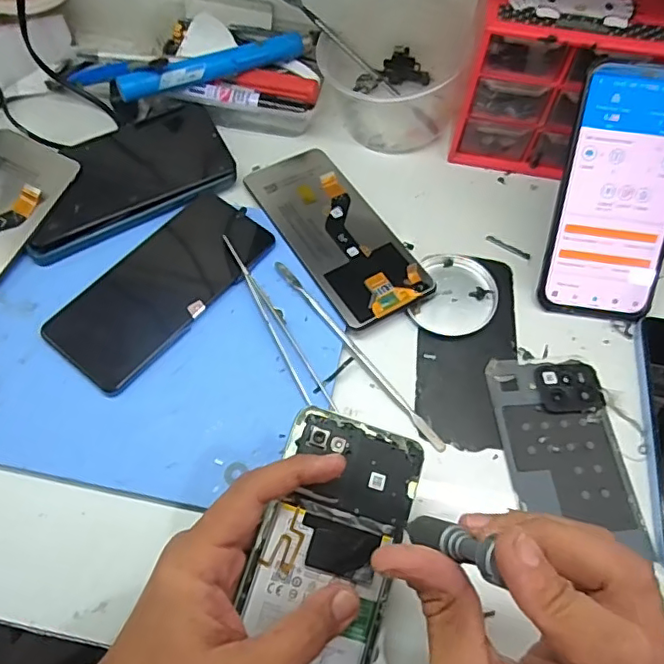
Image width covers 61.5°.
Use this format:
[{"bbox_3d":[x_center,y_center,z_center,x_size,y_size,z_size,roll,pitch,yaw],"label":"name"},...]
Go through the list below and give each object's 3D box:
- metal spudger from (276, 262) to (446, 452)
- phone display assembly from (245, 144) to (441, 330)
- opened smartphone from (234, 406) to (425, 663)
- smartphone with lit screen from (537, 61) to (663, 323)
[{"bbox_3d":[0.016,0.013,0.373,0.007,0.005,0.167,-36,69,-18],"label":"metal spudger"},{"bbox_3d":[0.002,-0.077,0.418,0.073,0.007,0.164,-27,63,-16],"label":"phone display assembly"},{"bbox_3d":[-0.005,0.126,0.284,0.073,0.004,0.161,20,74,-8],"label":"opened smartphone"},{"bbox_3d":[0.197,-0.093,0.383,0.079,0.007,0.168,8,105,2],"label":"smartphone with lit screen"}]

